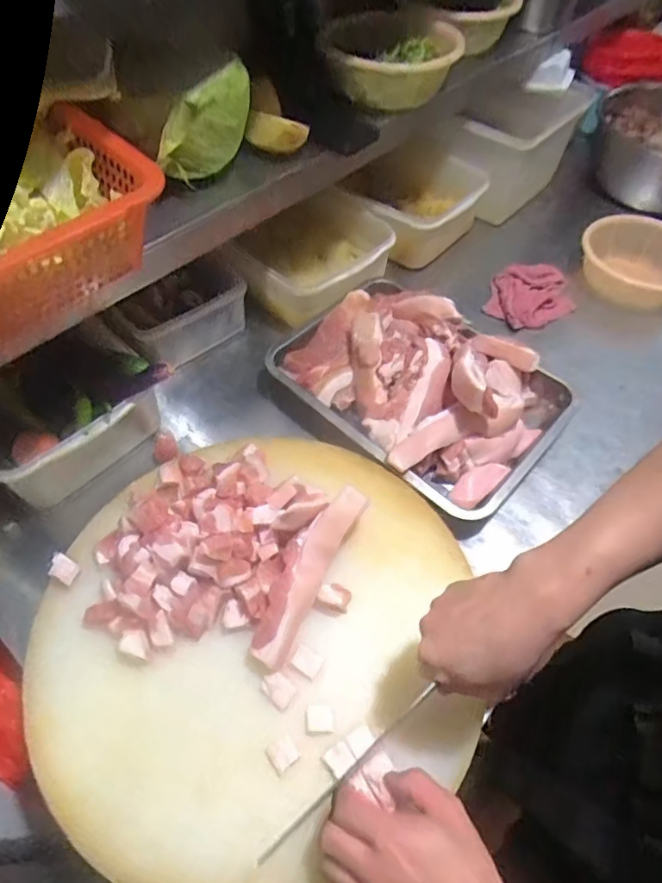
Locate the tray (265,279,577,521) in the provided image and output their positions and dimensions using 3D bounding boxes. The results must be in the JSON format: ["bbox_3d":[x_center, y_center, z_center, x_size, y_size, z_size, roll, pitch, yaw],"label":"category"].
[{"bbox_3d":[0.112,-0.082,0.671,0.341,0.105,0.253,36,62,21],"label":"tray"}]

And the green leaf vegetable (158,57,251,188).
[{"bbox_3d":[-0.120,-0.309,0.520,0.113,0.085,0.027,-31,62,-20],"label":"green leaf vegetable"}]

